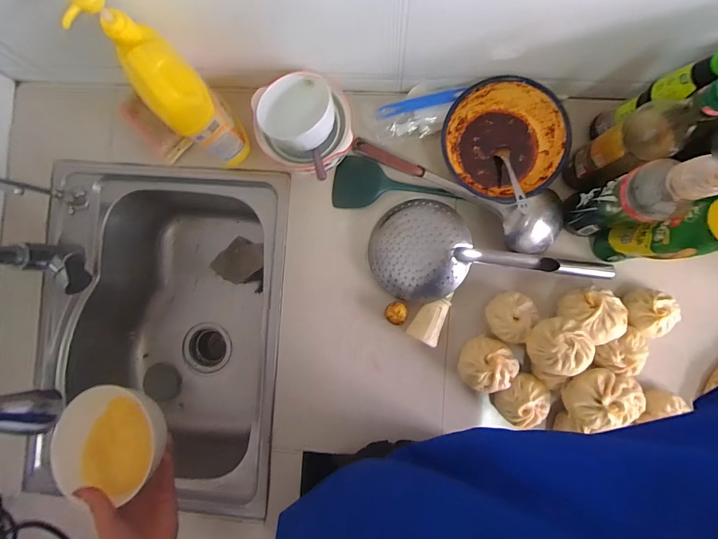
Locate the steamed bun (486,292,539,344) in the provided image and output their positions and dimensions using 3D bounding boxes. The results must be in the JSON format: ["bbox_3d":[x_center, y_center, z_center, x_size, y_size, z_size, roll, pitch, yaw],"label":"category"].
[{"bbox_3d":[0.229,0.070,0.540,0.066,0.048,0.071,0,89,4],"label":"steamed bun"}]

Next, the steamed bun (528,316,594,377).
[{"bbox_3d":[0.281,0.107,0.492,0.078,0.040,0.077,7,89,4],"label":"steamed bun"}]

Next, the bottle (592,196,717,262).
[{"bbox_3d":[0.386,-0.042,0.439,0.060,0.212,0.061,6,89,4],"label":"bottle"}]

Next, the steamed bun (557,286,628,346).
[{"bbox_3d":[0.347,0.066,0.525,0.075,0.056,0.070,0,89,4],"label":"steamed bun"}]

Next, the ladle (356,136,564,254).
[{"bbox_3d":[0.145,-0.120,0.530,0.348,0.051,0.092,23,91,4],"label":"ladle"}]

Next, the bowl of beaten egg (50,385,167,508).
[{"bbox_3d":[-0.317,0.228,0.459,0.140,0.065,0.134,0,89,4],"label":"bowl of beaten egg"}]

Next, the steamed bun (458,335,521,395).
[{"bbox_3d":[0.195,0.145,0.538,0.085,0.057,0.079,18,90,4],"label":"steamed bun"}]

